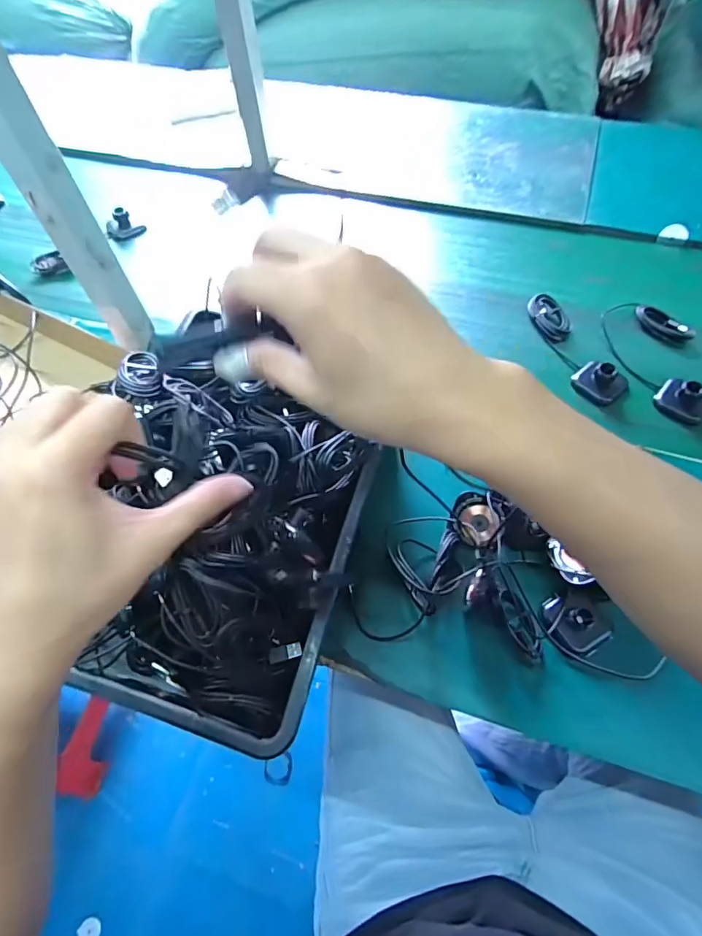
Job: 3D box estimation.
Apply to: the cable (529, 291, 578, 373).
[{"bbox_3d":[0.288,-0.192,0.655,0.043,0.012,0.126,-18,63,-8],"label":"cable"}]

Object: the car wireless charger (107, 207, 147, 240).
[{"bbox_3d":[-0.389,-0.415,0.806,0.060,0.032,0.041,-27,65,-12],"label":"car wireless charger"}]

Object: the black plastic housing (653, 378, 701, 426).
[{"bbox_3d":[0.416,-0.085,0.584,0.044,0.034,0.060,-41,69,-18],"label":"black plastic housing"}]

